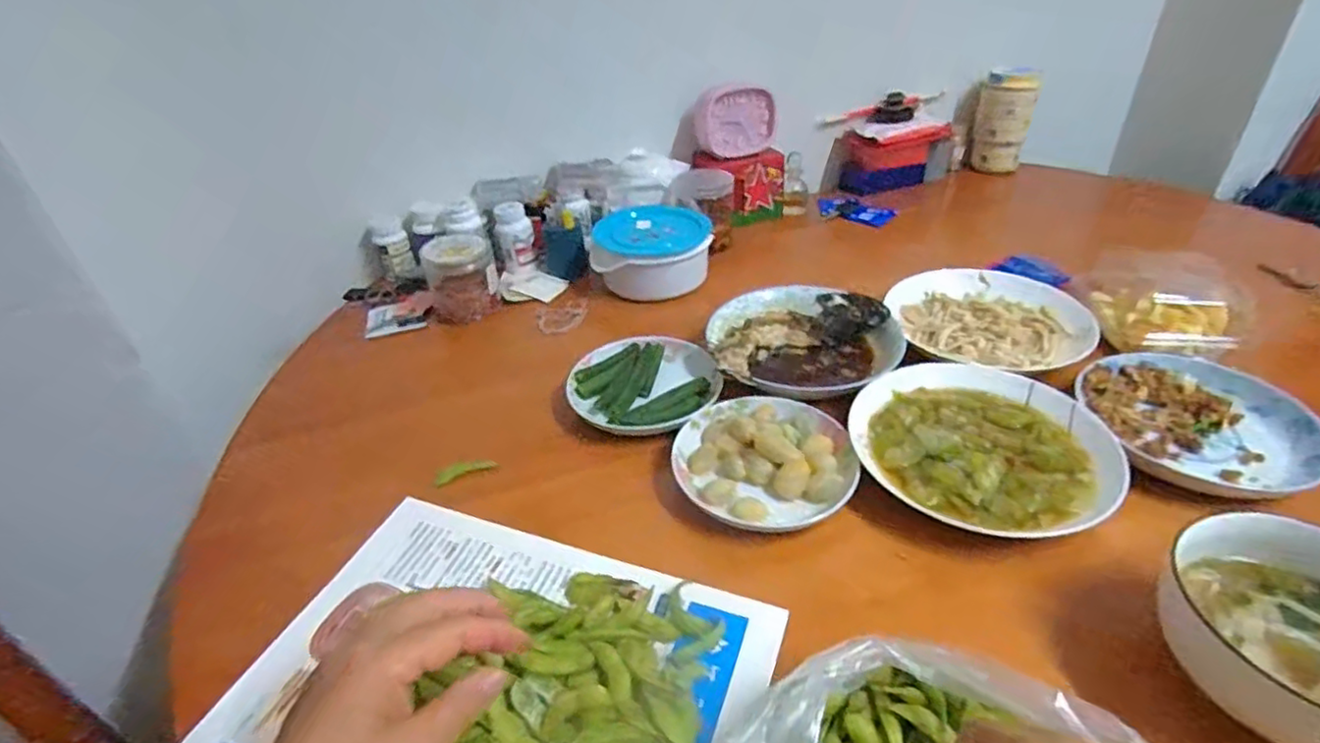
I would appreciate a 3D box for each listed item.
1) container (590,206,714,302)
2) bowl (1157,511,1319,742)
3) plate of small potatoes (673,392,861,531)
[{"bbox_3d":[-0.011,-0.161,0.848,0.157,0.079,0.130,-5,35,-1],"label":"container"},{"bbox_3d":[0.366,0.152,0.362,0.125,0.083,0.127,-3,35,2],"label":"bowl"},{"bbox_3d":[0.089,0.070,0.545,0.145,0.040,0.140,-3,35,2],"label":"plate of small potatoes"}]

